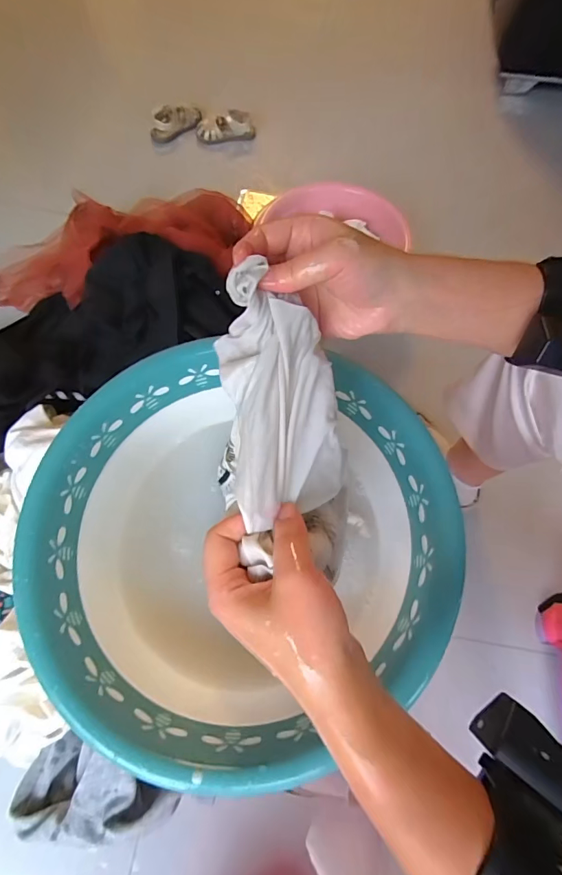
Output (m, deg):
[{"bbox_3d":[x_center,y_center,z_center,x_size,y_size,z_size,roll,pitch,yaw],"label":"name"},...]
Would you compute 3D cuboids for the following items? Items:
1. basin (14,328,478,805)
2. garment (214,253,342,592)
[{"bbox_3d":[-0.032,0.098,0.406,0.360,0.115,0.343,0,67,-1],"label":"basin"},{"bbox_3d":[-0.001,-0.011,0.279,0.079,0.051,0.185,-9,88,-5],"label":"garment"}]

